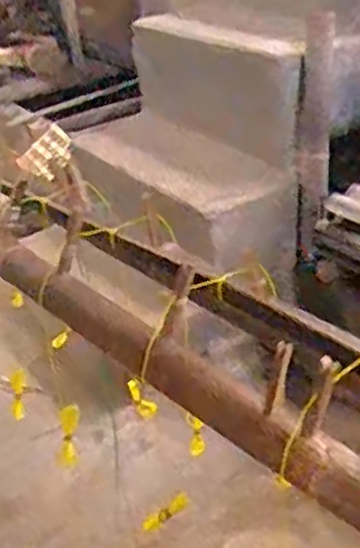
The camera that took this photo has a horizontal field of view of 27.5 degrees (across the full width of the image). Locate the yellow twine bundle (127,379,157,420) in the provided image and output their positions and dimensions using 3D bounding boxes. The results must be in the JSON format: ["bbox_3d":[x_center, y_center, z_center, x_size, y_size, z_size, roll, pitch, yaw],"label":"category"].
[{"bbox_3d":[-0.066,0.219,1.269,0.021,0.127,0.027,12,60,26],"label":"yellow twine bundle"}]

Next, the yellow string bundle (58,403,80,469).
[{"bbox_3d":[-0.147,0.214,0.980,0.029,0.033,0.098,-8,31,-3],"label":"yellow string bundle"}]

